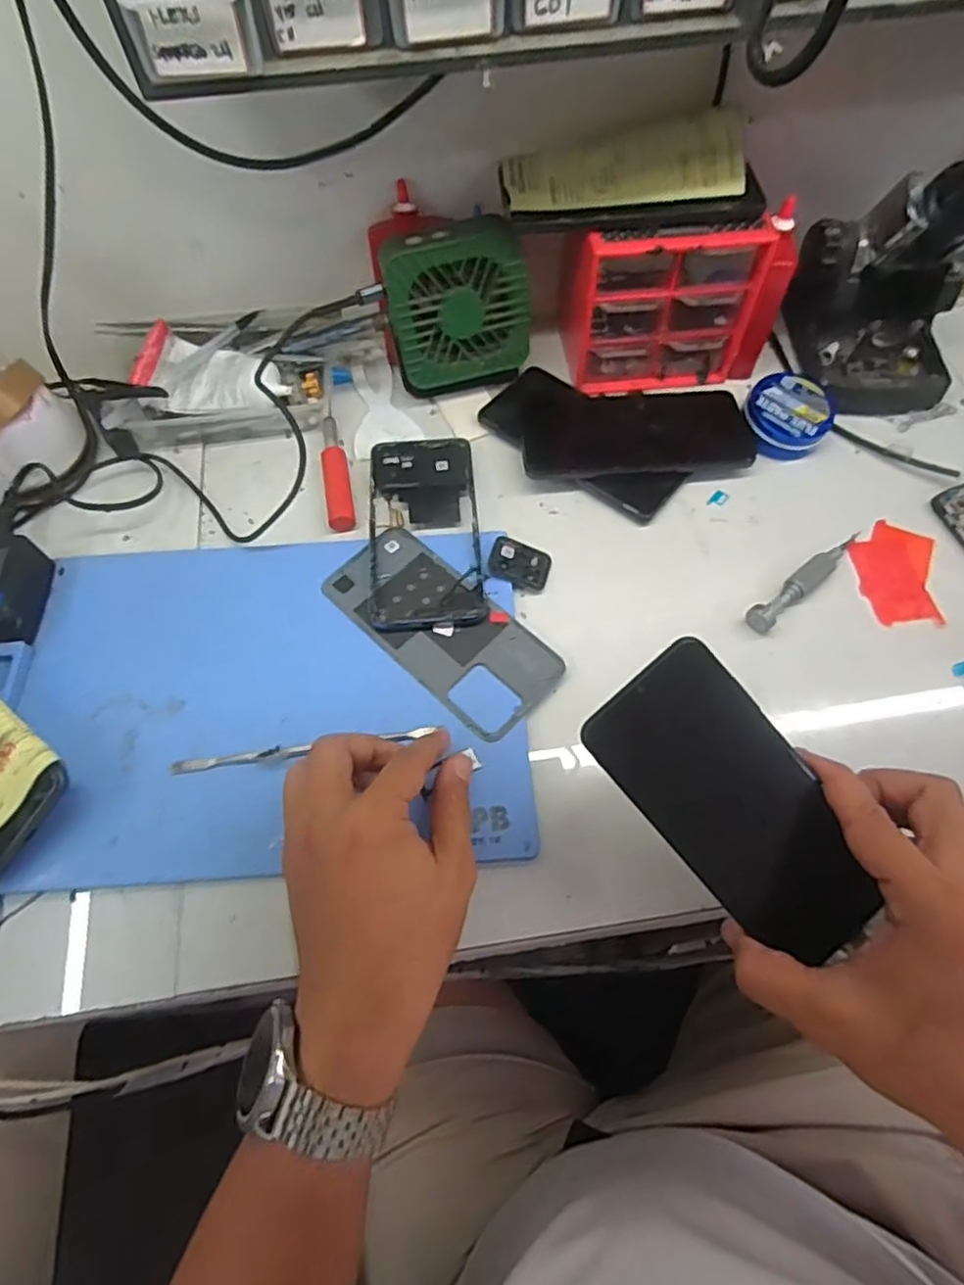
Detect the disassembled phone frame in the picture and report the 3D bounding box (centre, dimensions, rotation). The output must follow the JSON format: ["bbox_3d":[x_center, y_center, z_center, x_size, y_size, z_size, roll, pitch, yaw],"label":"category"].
[{"bbox_3d":[-0.040,-0.082,0.470,0.076,0.008,0.168,-5,59,-1],"label":"disassembled phone frame"}]

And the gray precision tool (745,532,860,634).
[{"bbox_3d":[0.217,-0.045,0.444,0.108,0.017,0.018,-39,69,-16],"label":"gray precision tool"}]

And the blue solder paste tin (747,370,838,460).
[{"bbox_3d":[0.230,-0.172,0.499,0.059,0.023,0.069,27,68,14],"label":"blue solder paste tin"}]

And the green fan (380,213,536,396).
[{"bbox_3d":[-0.018,-0.245,0.492,0.098,0.116,0.048,-13,46,-4],"label":"green fan"}]

